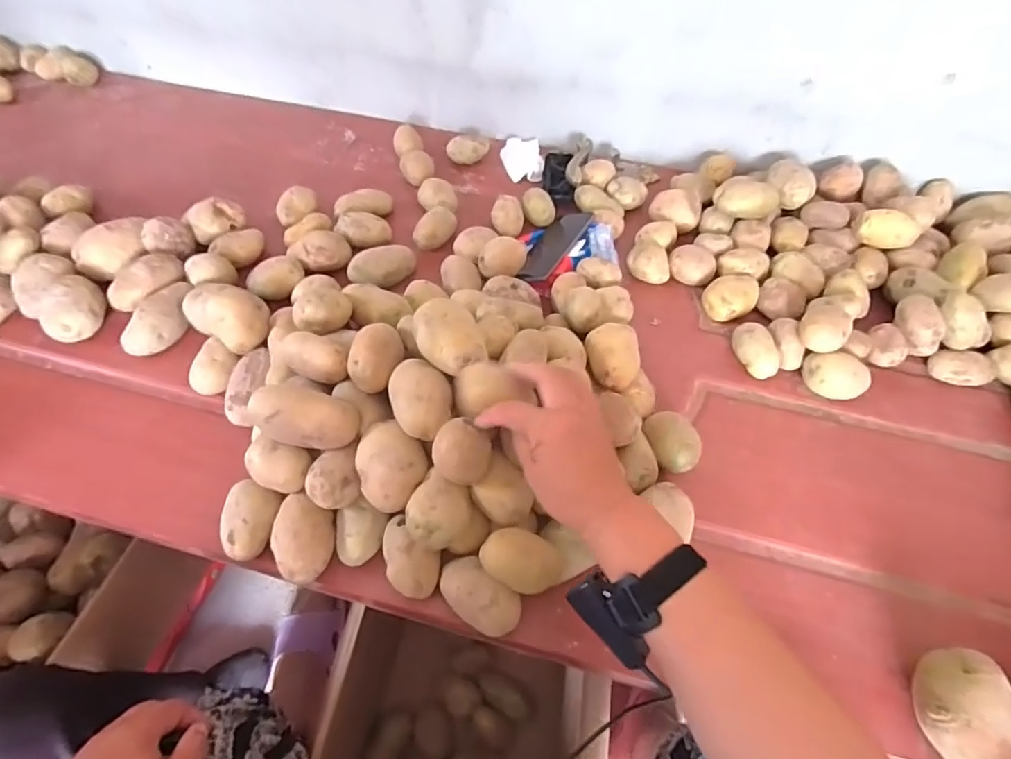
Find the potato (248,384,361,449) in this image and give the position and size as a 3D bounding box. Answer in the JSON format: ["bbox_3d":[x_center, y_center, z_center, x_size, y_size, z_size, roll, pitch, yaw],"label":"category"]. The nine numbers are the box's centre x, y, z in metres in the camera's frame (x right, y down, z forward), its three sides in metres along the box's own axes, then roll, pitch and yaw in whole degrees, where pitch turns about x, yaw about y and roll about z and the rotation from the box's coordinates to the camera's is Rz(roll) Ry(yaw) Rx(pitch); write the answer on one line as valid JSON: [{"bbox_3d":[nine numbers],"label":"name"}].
[{"bbox_3d":[-0.190,0.038,0.518,0.094,0.059,0.046,1,56,0],"label":"potato"}]

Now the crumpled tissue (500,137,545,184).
[{"bbox_3d":[0.028,-0.370,0.927,0.065,0.020,0.107,-7,56,-5],"label":"crumpled tissue"}]

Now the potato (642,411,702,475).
[{"bbox_3d":[0.179,0.070,0.599,0.048,0.045,0.068,-21,59,-15],"label":"potato"}]

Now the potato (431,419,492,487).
[{"bbox_3d":[-0.039,0.069,0.496,0.047,0.054,0.047,0,56,-1],"label":"potato"}]

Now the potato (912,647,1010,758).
[{"bbox_3d":[0.376,0.273,0.449,0.063,0.058,0.090,-3,56,-3],"label":"potato"}]

